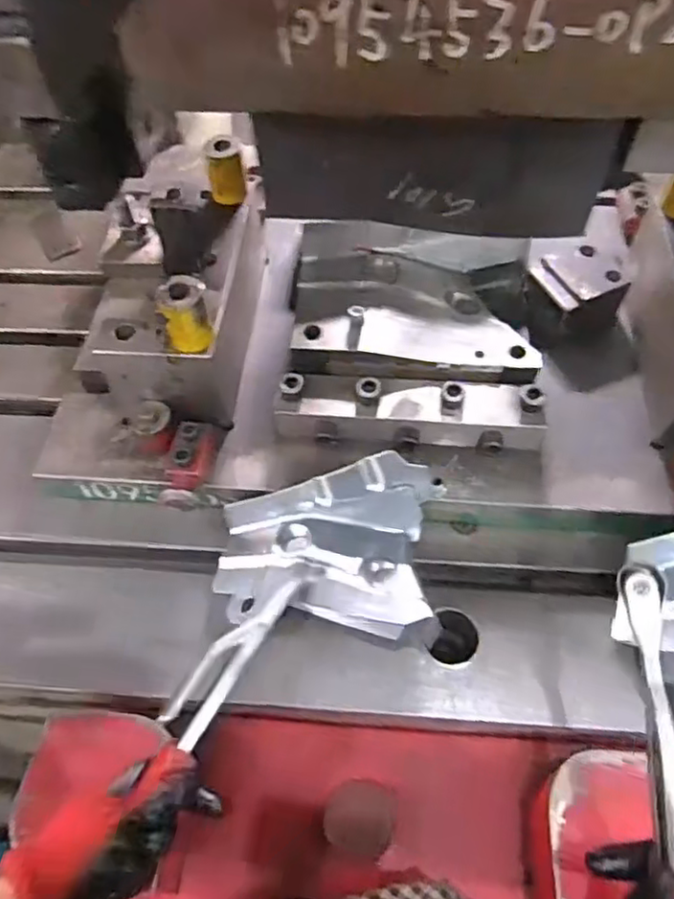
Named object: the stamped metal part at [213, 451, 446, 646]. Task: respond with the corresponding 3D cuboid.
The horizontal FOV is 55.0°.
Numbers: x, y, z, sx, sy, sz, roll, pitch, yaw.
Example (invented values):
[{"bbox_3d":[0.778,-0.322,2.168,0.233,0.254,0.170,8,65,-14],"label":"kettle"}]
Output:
[{"bbox_3d":[-0.013,0.097,0.604,0.198,0.092,0.151,3,57,5],"label":"stamped metal part"}]

